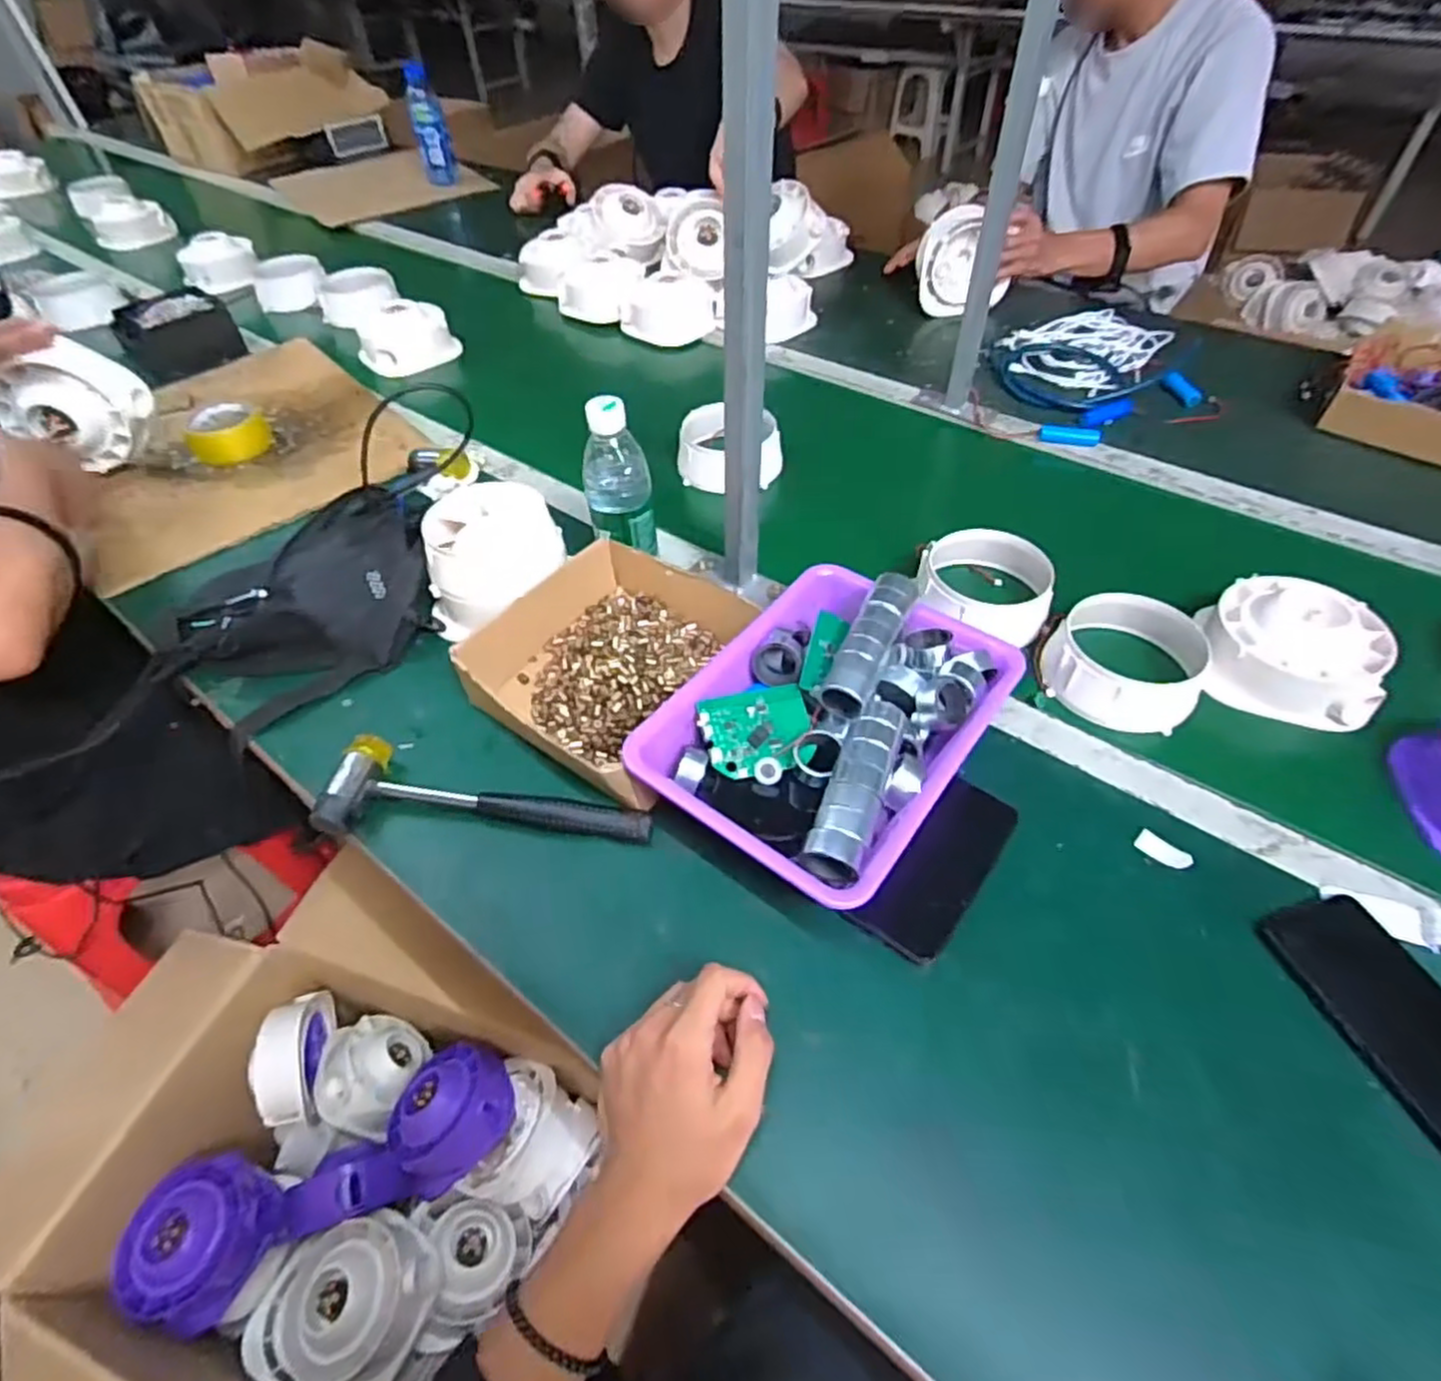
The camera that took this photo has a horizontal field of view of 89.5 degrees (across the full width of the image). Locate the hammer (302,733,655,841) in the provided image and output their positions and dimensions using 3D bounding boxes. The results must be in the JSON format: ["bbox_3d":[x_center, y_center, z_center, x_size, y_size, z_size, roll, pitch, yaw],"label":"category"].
[{"bbox_3d":[-0.177,0.079,0.568,0.252,0.034,0.083,1,50,4],"label":"hammer"}]

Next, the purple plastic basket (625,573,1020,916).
[{"bbox_3d":[0.086,0.020,0.566,0.208,0.069,0.276,29,57,24],"label":"purple plastic basket"}]

